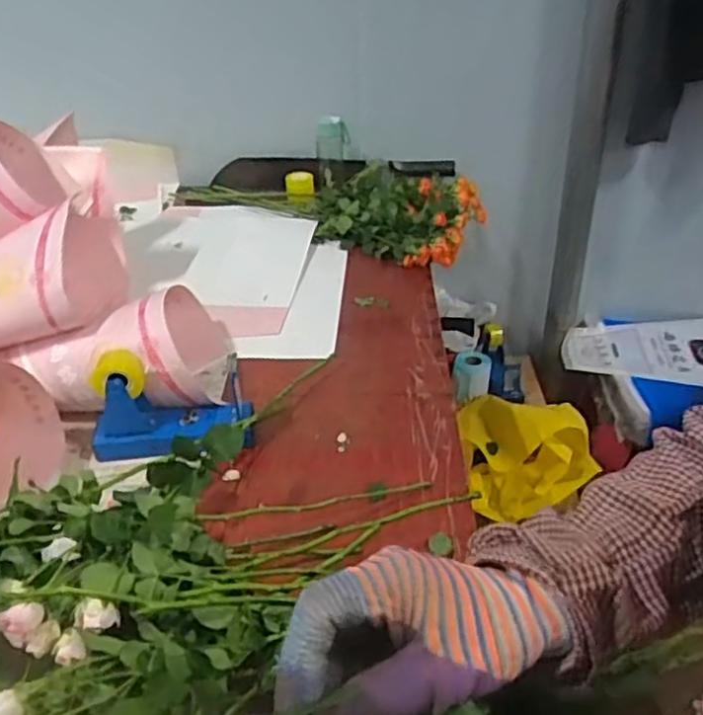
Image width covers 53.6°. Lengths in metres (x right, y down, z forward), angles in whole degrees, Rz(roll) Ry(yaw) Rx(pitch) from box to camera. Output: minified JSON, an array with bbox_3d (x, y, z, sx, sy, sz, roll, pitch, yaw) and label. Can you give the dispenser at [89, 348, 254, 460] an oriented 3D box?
[{"bbox_3d":[-0.233,0.054,0.891,0.200,0.129,0.074,-3,34,1],"label":"dispenser"}]

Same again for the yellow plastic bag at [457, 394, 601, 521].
[{"bbox_3d":[0.345,0.197,1.401,0.271,0.169,0.206,3,35,9],"label":"yellow plastic bag"}]

